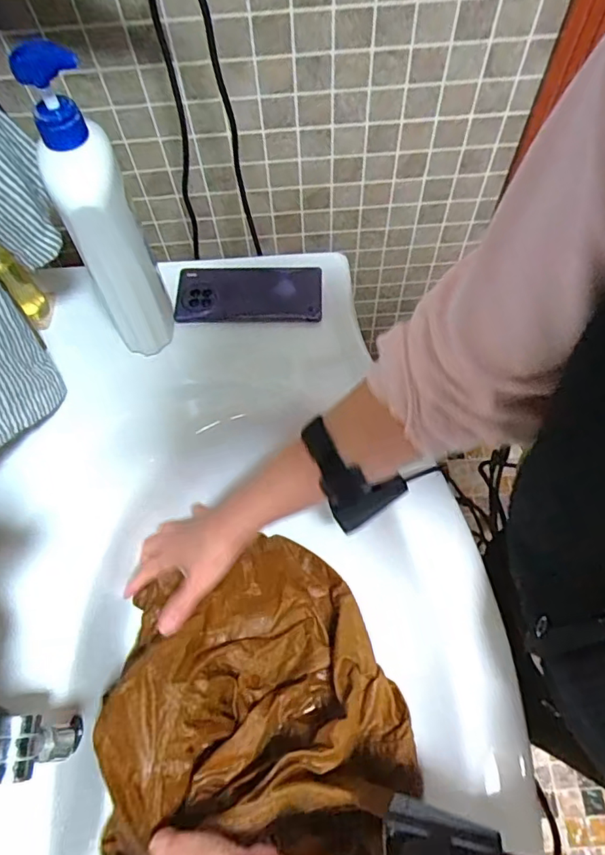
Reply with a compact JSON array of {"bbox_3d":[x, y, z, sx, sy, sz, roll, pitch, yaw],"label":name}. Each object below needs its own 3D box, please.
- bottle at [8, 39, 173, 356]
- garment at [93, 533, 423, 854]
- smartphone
[{"bbox_3d":[-0.176,-0.175,0.474,0.065,0.270,0.069,-22,66,-8],"label":"bottle"},{"bbox_3d":[-0.053,0.242,0.480,0.253,0.111,0.259,-1,65,2],"label":"garment"},{"bbox_3d":[-0.061,-0.156,0.611,0.163,0.011,0.077,0,65,2],"label":"smartphone"}]

